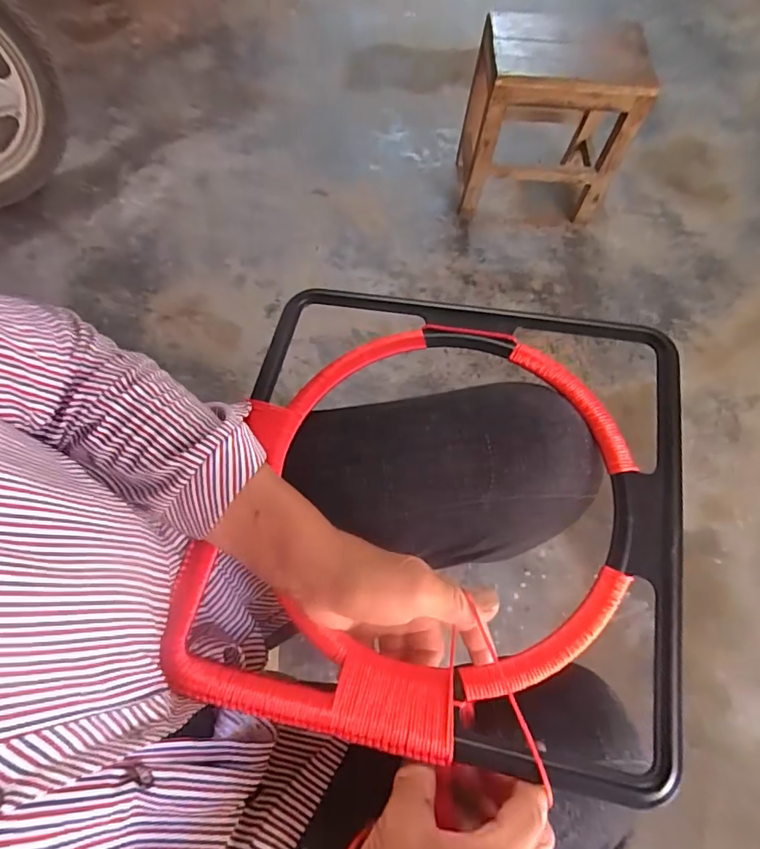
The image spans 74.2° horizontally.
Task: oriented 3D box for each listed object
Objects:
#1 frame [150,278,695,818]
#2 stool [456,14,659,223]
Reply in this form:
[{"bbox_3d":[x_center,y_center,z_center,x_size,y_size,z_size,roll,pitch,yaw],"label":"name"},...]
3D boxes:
[{"bbox_3d":[0.043,0.047,0.361,0.322,0.038,0.331,11,65,4],"label":"frame"},{"bbox_3d":[0.311,-0.562,0.942,0.277,0.278,0.189,5,65,1],"label":"stool"}]

